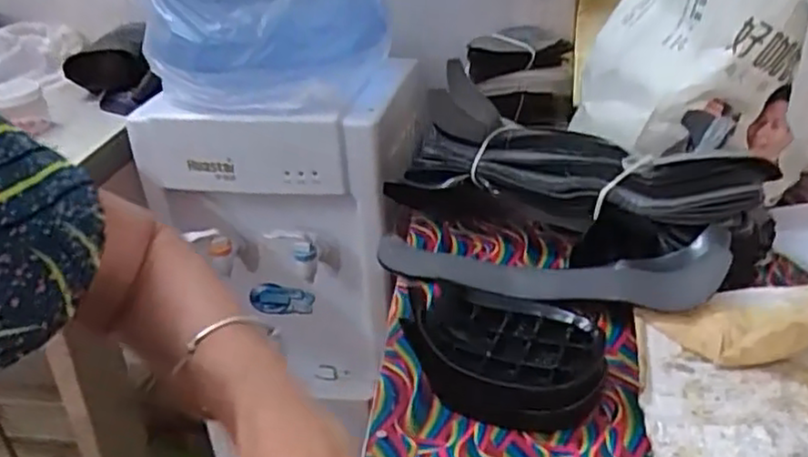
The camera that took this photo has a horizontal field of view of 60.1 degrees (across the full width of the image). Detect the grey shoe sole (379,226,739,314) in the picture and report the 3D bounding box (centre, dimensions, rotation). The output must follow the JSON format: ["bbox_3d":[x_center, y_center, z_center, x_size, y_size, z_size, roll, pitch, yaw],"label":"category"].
[{"bbox_3d":[0.105,0.024,0.574,0.290,0.051,0.055,7,31,21],"label":"grey shoe sole"}]

